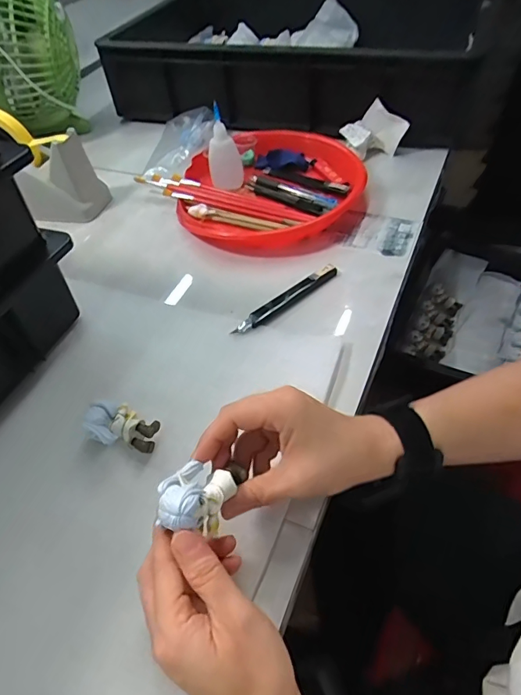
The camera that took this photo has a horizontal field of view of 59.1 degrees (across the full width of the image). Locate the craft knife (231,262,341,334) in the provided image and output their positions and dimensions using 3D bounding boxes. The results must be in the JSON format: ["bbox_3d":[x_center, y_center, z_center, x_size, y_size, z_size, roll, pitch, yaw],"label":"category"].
[{"bbox_3d":[0.029,-0.051,0.478,0.139,0.009,0.020,-33,61,-25],"label":"craft knife"}]

